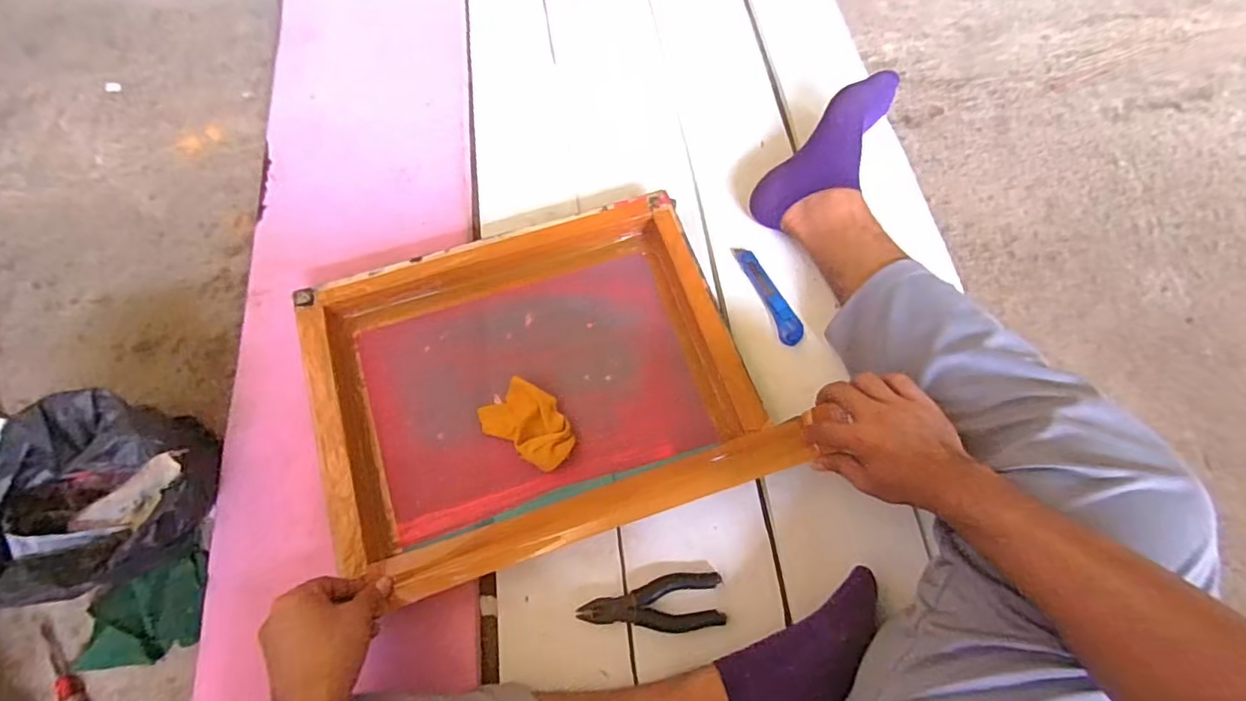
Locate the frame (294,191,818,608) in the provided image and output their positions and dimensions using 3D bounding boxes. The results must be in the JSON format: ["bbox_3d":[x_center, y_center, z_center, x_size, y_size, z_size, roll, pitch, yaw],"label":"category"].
[{"bbox_3d":[-0.098,0.034,0.642,0.454,0.058,0.359,-18,72,-7],"label":"frame"}]

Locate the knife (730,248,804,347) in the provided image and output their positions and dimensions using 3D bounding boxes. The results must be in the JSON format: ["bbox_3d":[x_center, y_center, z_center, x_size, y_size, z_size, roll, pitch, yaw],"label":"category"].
[{"bbox_3d":[0.180,-0.070,0.698,0.030,0.014,0.140,-22,73,-8],"label":"knife"}]

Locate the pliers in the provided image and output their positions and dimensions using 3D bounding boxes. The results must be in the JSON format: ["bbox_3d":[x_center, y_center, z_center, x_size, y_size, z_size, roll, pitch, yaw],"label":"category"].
[{"bbox_3d":[0.030,0.263,0.589,0.146,0.009,0.054,-3,71,-2],"label":"pliers"}]

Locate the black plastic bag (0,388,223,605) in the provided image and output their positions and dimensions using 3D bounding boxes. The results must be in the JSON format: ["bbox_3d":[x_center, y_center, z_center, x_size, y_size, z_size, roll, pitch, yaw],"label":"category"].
[{"bbox_3d":[-0.488,0.141,0.543,0.139,0.138,0.176,28,73,8],"label":"black plastic bag"}]

